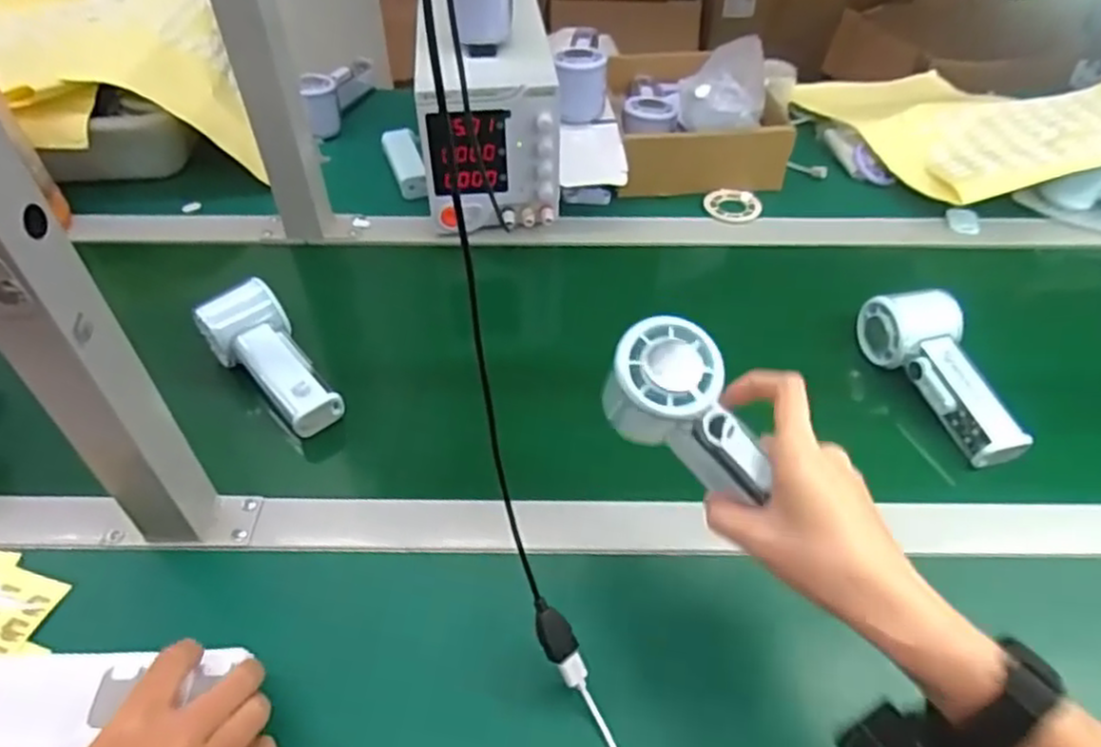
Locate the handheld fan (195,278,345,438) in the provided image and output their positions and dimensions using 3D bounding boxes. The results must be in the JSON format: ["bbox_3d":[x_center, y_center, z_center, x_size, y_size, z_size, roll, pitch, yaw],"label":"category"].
[{"bbox_3d":[-0.220,-0.011,0.566,0.060,0.047,0.134,-29,52,-25],"label":"handheld fan"}]

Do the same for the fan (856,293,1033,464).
[{"bbox_3d":[0.303,-0.005,0.558,0.059,0.052,0.155,-13,47,-12],"label":"fan"}]

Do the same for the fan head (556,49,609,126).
[{"bbox_3d":[0.031,-0.289,0.732,0.050,0.059,0.046,-2,46,-1],"label":"fan head"}]

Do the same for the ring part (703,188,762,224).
[{"bbox_3d":[0.191,-0.174,0.758,0.051,0.010,0.055,0,46,0],"label":"ring part"}]

